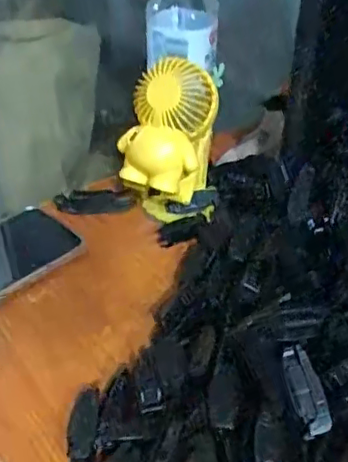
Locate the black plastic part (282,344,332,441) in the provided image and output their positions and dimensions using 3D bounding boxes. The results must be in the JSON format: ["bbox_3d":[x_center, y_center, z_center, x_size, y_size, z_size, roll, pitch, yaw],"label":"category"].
[{"bbox_3d":[0.073,0.088,0.328,0.017,0.005,0.052,-8,55,-8],"label":"black plastic part"}]

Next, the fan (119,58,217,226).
[{"bbox_3d":[-0.004,-0.067,0.504,0.073,0.142,0.078,9,38,11],"label":"fan"}]

